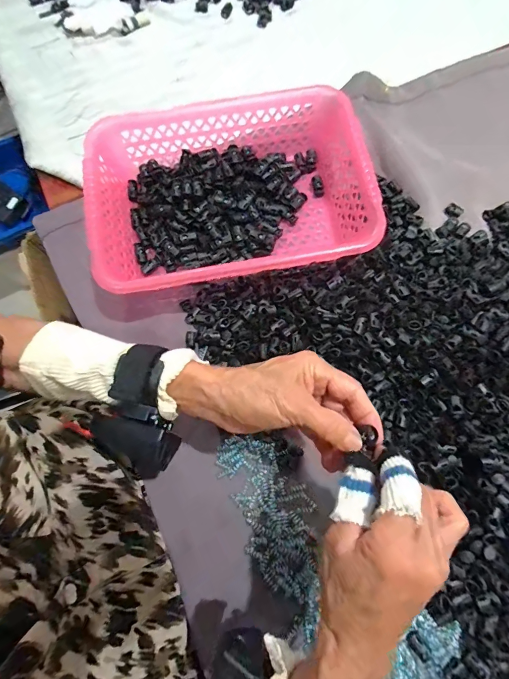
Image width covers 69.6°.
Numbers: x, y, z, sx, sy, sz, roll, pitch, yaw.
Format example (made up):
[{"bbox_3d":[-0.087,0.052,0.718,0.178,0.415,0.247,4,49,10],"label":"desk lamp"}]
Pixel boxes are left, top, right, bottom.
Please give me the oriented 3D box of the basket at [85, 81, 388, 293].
[{"bbox_3d":[-0.027,-0.164,0.434,0.300,0.080,0.213,-10,75,-2],"label":"basket"}]

